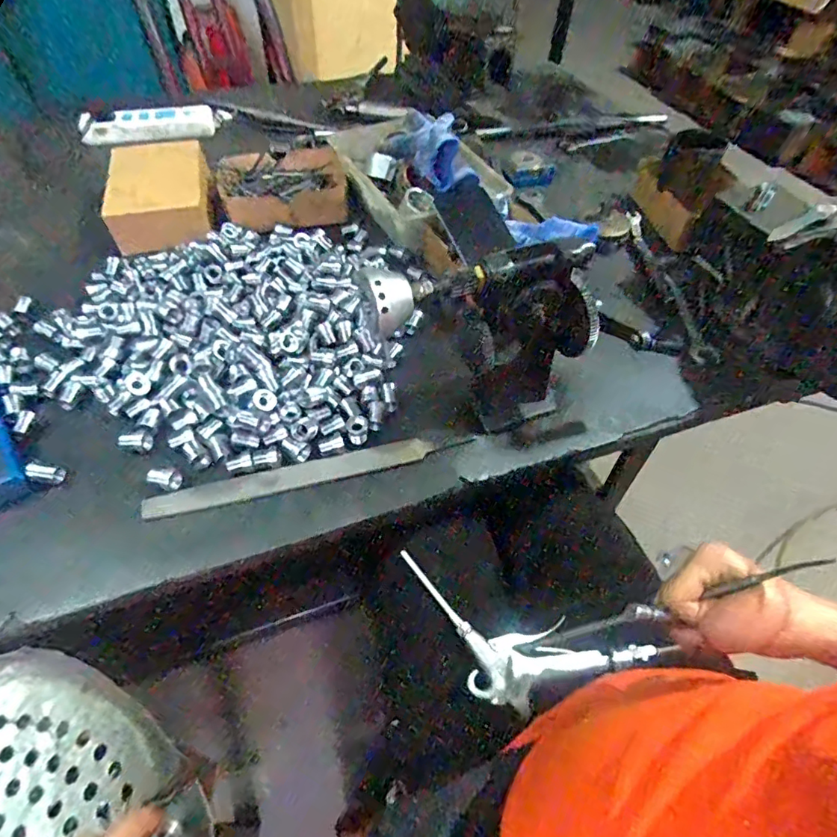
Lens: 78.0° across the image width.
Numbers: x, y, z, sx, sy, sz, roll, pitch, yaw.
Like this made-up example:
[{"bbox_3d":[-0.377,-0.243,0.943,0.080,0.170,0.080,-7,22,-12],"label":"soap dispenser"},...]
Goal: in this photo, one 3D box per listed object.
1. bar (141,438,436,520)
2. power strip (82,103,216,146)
[{"bbox_3d":[-0.113,0.052,0.472,0.254,0.009,0.024,-11,53,-12],"label":"bar"},{"bbox_3d":[-0.446,-0.487,0.864,0.201,0.046,0.032,-23,56,-20],"label":"power strip"}]

